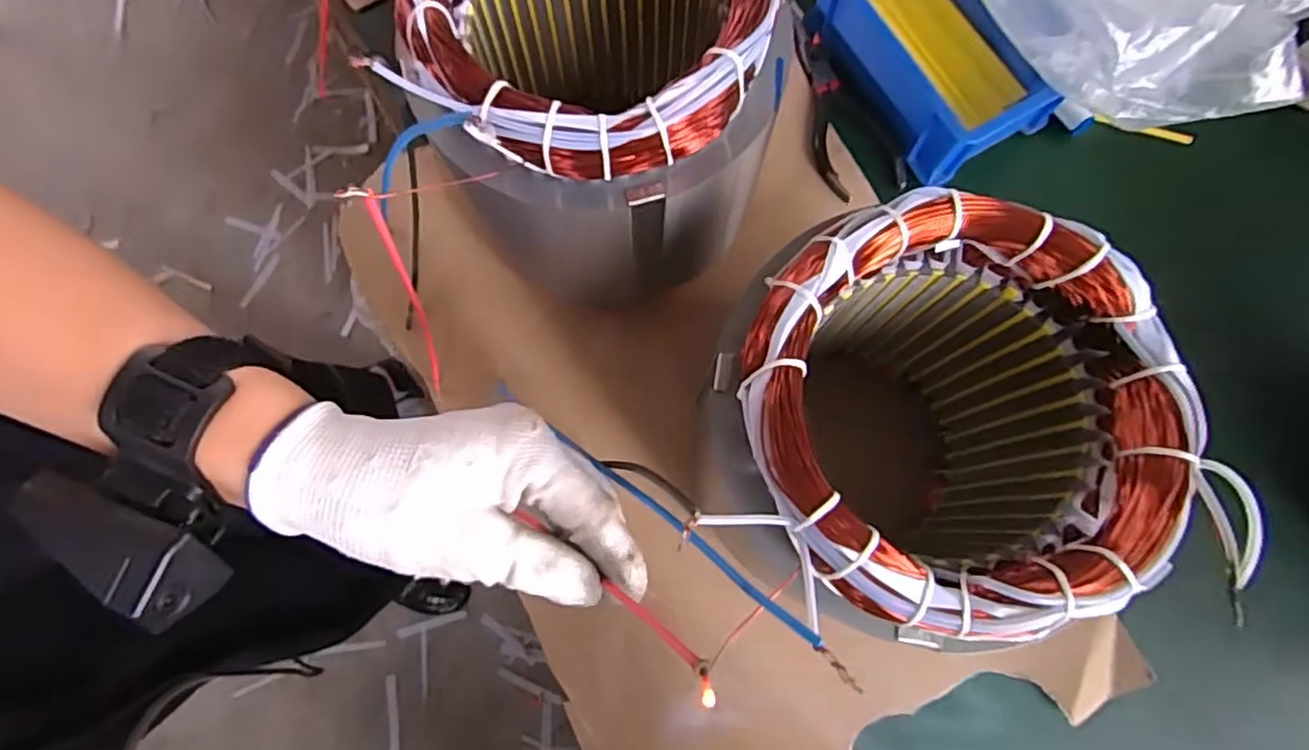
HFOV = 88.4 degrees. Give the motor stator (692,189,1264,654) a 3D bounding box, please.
[{"bbox_3d":[0.097,0.024,0.284,0.149,0.167,0.146,-1,77,0],"label":"motor stator"}]

